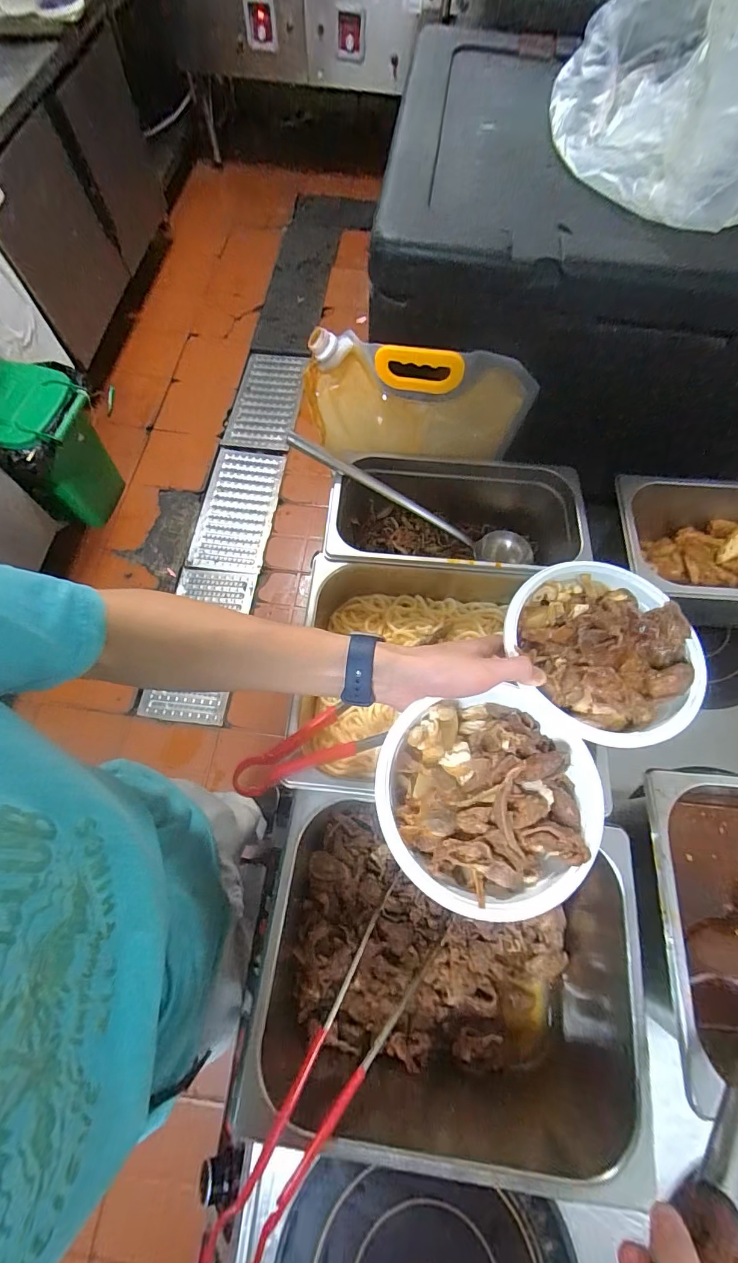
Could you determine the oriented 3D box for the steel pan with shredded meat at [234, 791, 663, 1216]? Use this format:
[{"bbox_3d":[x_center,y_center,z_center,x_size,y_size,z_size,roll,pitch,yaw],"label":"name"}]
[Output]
[{"bbox_3d":[0.090,0.318,0.441,0.363,0.156,0.276,8,68,1],"label":"steel pan with shredded meat"}]

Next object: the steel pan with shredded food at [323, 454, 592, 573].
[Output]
[{"bbox_3d":[0.116,-0.128,0.602,0.347,0.109,0.166,4,68,0],"label":"steel pan with shredded food"}]

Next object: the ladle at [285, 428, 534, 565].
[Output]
[{"bbox_3d":[0.067,-0.174,0.602,0.372,0.051,0.049,20,67,-21],"label":"ladle"}]

